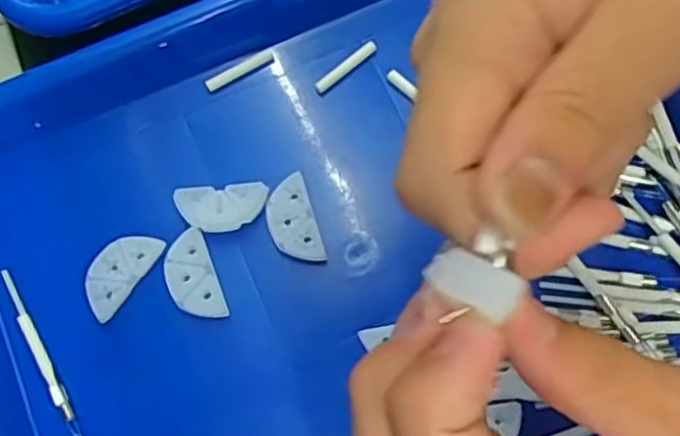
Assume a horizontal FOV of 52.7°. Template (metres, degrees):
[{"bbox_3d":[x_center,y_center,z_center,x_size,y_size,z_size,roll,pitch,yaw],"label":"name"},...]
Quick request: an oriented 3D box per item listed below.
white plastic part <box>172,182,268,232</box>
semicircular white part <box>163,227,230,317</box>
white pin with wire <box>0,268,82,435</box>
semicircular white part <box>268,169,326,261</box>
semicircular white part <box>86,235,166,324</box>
[{"bbox_3d":[-0.050,-0.005,0.289,0.038,0.004,0.020,-5,74,1],"label":"white plastic part"},{"bbox_3d":[-0.061,0.024,0.284,0.020,0.004,0.037,-20,74,-4],"label":"semicircular white part"},{"bbox_3d":[-0.121,0.056,0.278,0.005,0.004,0.079,-29,75,-6],"label":"white pin with wire"},{"bbox_3d":[-0.020,0.000,0.290,0.019,0.004,0.038,-17,74,-3],"label":"semicircular white part"},{"bbox_3d":[-0.093,0.022,0.286,0.019,0.005,0.039,34,78,11],"label":"semicircular white part"}]

